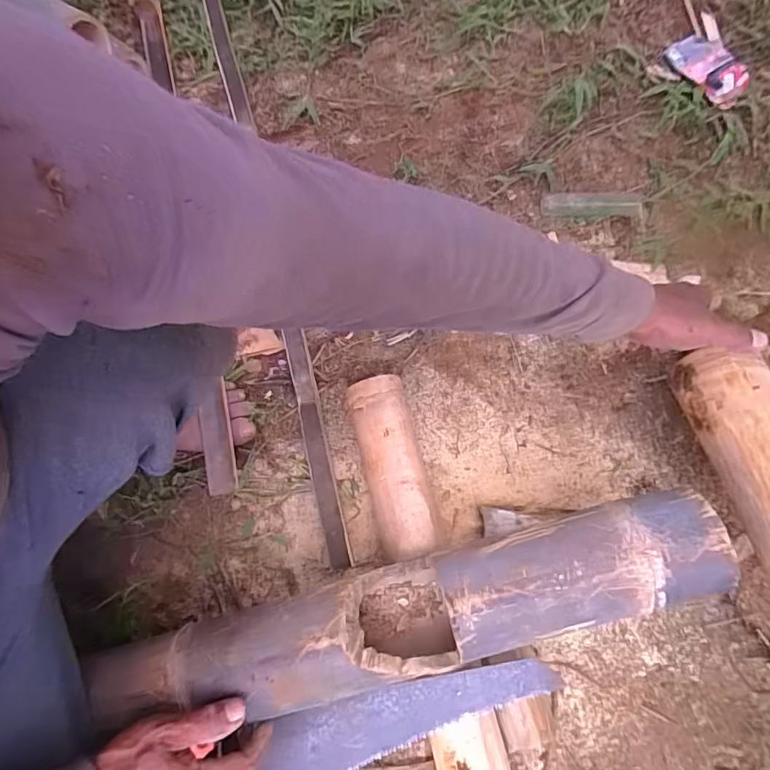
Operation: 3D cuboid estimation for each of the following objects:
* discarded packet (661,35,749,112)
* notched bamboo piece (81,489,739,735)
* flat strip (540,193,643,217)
[{"bbox_3d":[0.482,-0.469,0.721,0.089,0.019,0.127,-33,76,-7],"label":"discarded packet"},{"bbox_3d":[0.022,0.216,0.452,0.555,0.085,0.090,-16,74,3],"label":"notched bamboo piece"},{"bbox_3d":[0.289,-0.253,0.676,0.137,0.008,0.034,0,74,2],"label":"flat strip"}]

